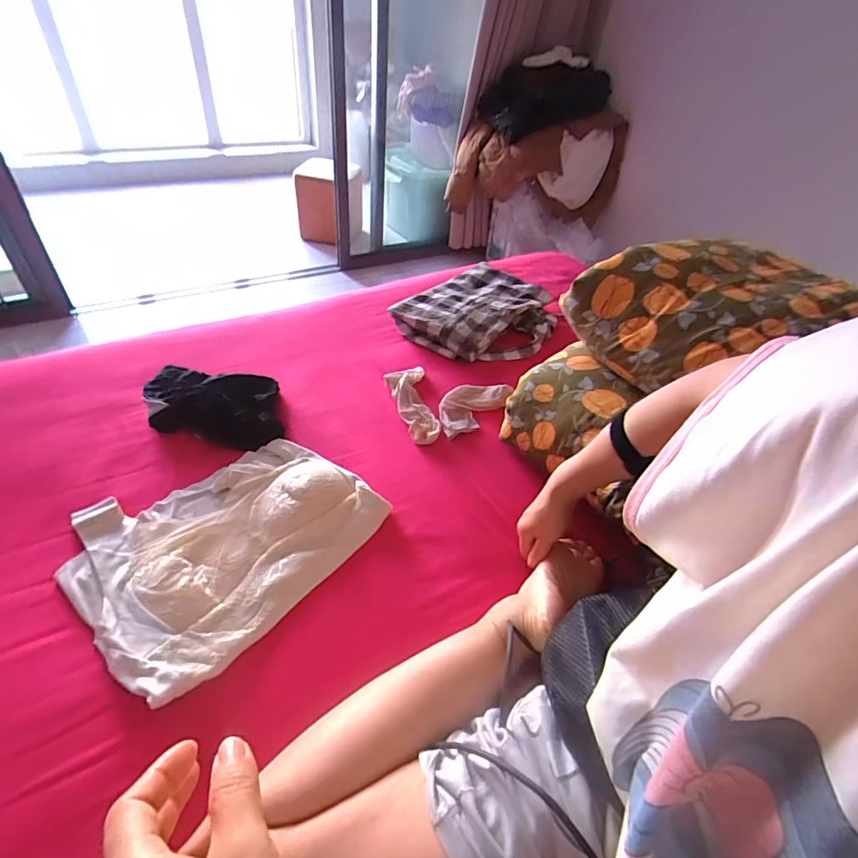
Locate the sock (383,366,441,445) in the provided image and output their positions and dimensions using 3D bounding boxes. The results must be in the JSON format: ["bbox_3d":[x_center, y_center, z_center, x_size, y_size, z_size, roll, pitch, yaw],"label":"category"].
[{"bbox_3d":[-0.028,-0.042,0.787,0.065,0.021,0.168,-5,45,-12],"label":"sock"}]

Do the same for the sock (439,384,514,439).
[{"bbox_3d":[0.065,-0.044,0.783,0.134,0.035,0.081,-30,55,-32],"label":"sock"}]

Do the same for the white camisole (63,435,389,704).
[{"bbox_3d":[-0.247,0.122,0.582,0.262,0.029,0.318,35,50,26],"label":"white camisole"}]

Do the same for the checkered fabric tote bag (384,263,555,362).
[{"bbox_3d":[0.114,-0.239,0.975,0.265,0.052,0.311,26,47,19],"label":"checkered fabric tote bag"}]

